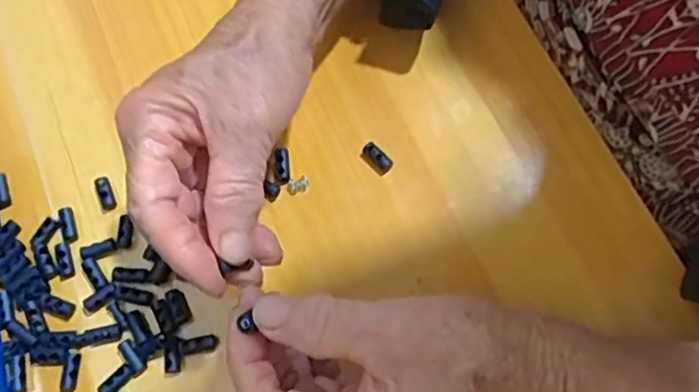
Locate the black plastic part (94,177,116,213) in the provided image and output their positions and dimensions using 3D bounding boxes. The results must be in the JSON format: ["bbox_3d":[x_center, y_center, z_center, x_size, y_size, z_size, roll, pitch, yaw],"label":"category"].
[{"bbox_3d":[-0.138,-0.001,0.361,0.009,0.004,0.020,-19,71,-4],"label":"black plastic part"}]

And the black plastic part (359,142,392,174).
[{"bbox_3d":[0.015,-0.021,0.358,0.019,0.004,0.011,42,77,14],"label":"black plastic part"}]

